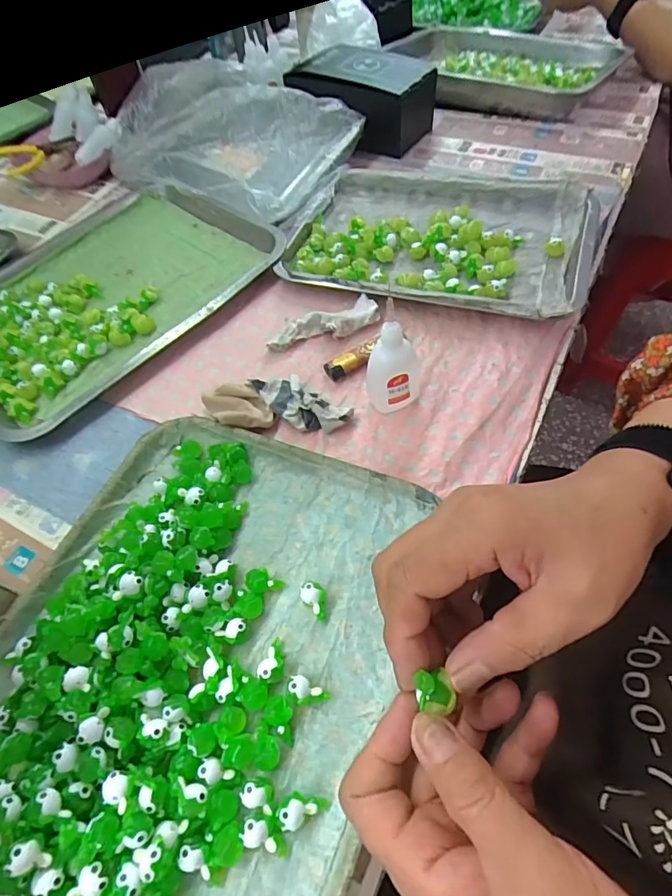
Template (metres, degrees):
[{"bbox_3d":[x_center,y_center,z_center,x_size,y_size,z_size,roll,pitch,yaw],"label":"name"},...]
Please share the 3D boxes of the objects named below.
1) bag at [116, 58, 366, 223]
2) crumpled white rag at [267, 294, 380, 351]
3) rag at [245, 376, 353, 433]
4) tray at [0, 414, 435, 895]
[{"bbox_3d":[-0.139,-0.389,0.587,0.345,0.067,0.210,27,64,20],"label":"bag"},{"bbox_3d":[-0.013,-0.119,0.453,0.108,0.021,0.037,-15,58,-5],"label":"crumpled white rag"},{"bbox_3d":[-0.034,-0.038,0.402,0.088,0.025,0.036,25,63,19],"label":"rag"},{"bbox_3d":[-0.100,0.138,0.294,0.269,0.036,0.345,14,60,13],"label":"tray"}]

